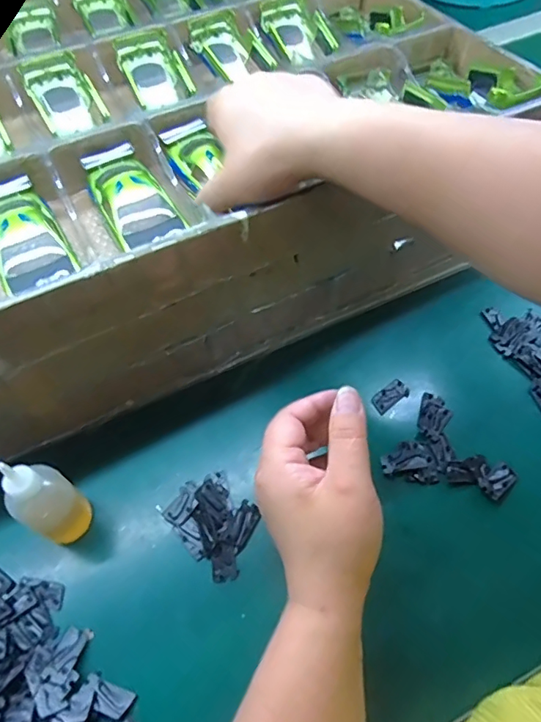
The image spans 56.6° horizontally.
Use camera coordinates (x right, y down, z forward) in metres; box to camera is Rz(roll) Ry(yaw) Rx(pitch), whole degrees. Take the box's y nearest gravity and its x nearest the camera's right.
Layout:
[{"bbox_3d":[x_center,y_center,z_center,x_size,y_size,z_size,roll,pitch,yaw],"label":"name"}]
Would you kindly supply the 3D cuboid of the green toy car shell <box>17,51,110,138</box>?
[{"bbox_3d":[-0.188,-0.239,0.461,0.055,0.043,0.086,-28,59,-15],"label":"green toy car shell"}]

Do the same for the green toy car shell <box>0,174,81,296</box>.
[{"bbox_3d":[-0.177,-0.091,0.363,0.049,0.025,0.108,-27,59,-14],"label":"green toy car shell"}]

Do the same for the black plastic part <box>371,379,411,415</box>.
[{"bbox_3d":[0.104,0.031,0.440,0.033,0.008,0.017,-31,60,-17],"label":"black plastic part"}]

